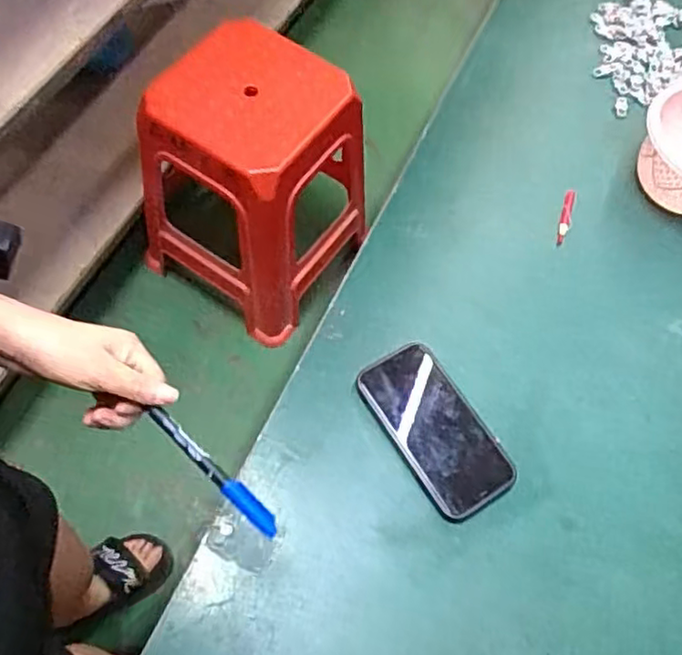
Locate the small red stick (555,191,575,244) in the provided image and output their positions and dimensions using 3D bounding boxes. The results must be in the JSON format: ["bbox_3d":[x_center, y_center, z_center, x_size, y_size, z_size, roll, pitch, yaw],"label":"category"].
[{"bbox_3d":[0.252,-0.124,0.737,0.012,0.015,0.079,18,64,5],"label":"small red stick"}]

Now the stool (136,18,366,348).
[{"bbox_3d":[-0.156,-0.261,1.248,0.329,0.436,0.344,36,66,14],"label":"stool"}]

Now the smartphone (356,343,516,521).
[{"bbox_3d":[0.087,0.090,0.604,0.082,0.016,0.159,-30,69,-16],"label":"smartphone"}]

